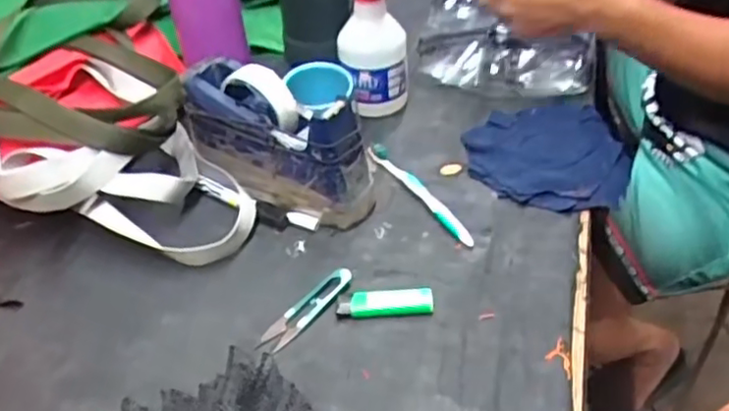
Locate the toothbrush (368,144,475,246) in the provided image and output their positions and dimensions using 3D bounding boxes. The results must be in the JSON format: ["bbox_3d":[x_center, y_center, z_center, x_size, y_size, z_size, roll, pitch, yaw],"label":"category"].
[{"bbox_3d":[0.054,-0.016,0.661,0.016,0.022,0.166,-25,45,-23],"label":"toothbrush"}]

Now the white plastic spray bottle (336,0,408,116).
[{"bbox_3d":[0.005,-0.204,0.748,0.076,0.192,0.092,-8,41,-4],"label":"white plastic spray bottle"}]

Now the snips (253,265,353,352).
[{"bbox_3d":[-0.048,0.086,0.560,0.027,0.007,0.100,28,50,32],"label":"snips"}]

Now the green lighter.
[{"bbox_3d":[0.017,0.081,0.558,0.081,0.010,0.025,-3,40,1],"label":"green lighter"}]

